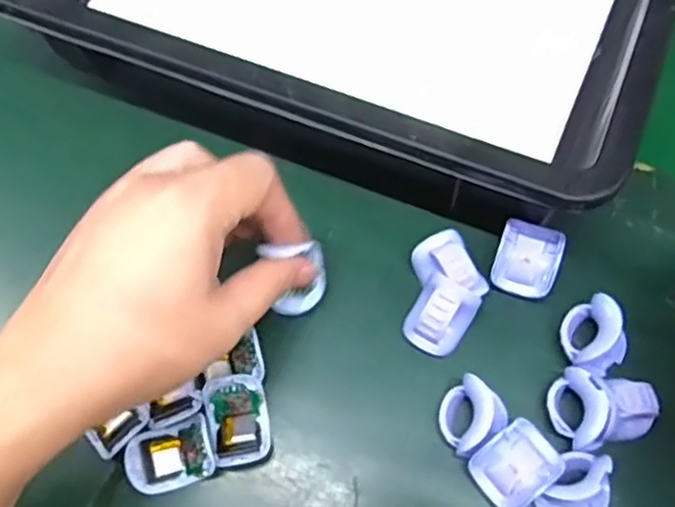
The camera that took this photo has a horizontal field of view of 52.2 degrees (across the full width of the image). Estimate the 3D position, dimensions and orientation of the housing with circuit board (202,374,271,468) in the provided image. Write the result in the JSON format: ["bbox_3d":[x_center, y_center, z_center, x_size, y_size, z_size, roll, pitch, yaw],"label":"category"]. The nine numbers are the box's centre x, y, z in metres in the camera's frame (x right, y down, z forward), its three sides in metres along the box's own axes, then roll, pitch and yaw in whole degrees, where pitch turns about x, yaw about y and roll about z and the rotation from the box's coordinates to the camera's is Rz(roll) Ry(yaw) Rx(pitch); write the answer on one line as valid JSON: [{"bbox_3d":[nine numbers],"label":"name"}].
[{"bbox_3d":[-0.050,0.083,0.345,0.029,0.013,0.043,-9,68,-1],"label":"housing with circuit board"}]

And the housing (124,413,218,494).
[{"bbox_3d":[-0.082,0.099,0.338,0.042,0.017,0.029,-20,69,-5],"label":"housing"}]

